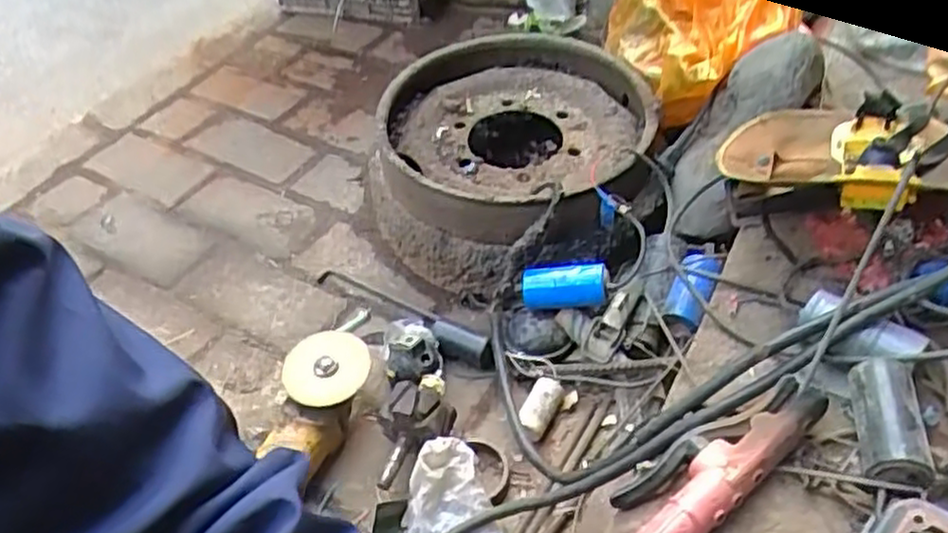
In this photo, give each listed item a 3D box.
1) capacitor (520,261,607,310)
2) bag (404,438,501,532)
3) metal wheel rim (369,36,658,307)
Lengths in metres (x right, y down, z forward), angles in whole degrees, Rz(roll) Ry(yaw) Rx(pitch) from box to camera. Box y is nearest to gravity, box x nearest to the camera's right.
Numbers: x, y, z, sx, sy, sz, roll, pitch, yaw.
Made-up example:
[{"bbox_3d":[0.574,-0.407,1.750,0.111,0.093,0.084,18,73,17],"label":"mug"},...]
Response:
[{"bbox_3d":[0.111,0.021,0.923,0.101,0.056,0.043,-1,45,2],"label":"capacitor"},{"bbox_3d":[-0.031,0.242,0.772,0.094,0.051,0.122,-16,47,-12],"label":"bag"},{"bbox_3d":[0.052,-0.151,1.083,0.383,0.175,0.403,-10,46,-7],"label":"metal wheel rim"}]

